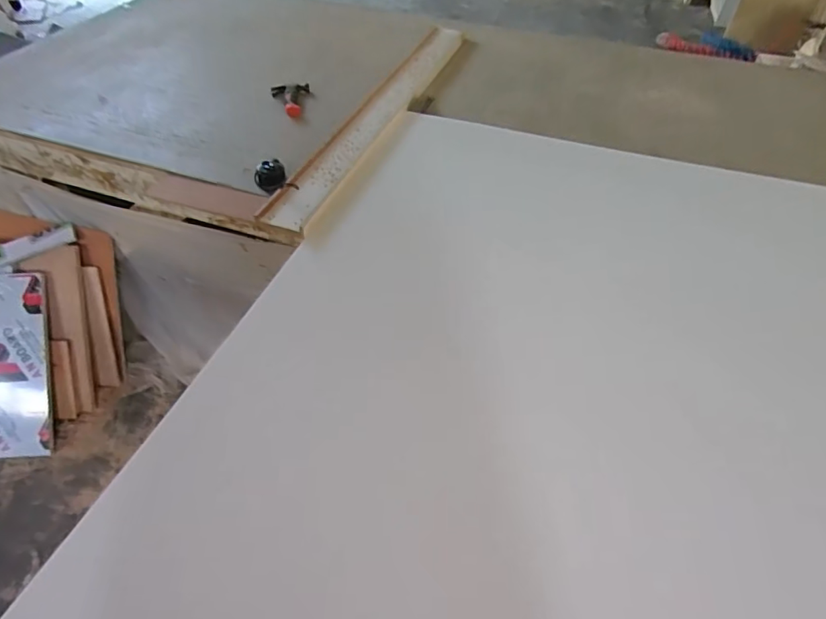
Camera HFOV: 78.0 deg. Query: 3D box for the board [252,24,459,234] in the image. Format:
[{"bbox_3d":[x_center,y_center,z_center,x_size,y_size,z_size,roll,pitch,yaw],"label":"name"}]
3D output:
[{"bbox_3d":[-0.074,-0.543,1.363,0.121,0.028,1.081,16,49,13],"label":"board"}]

